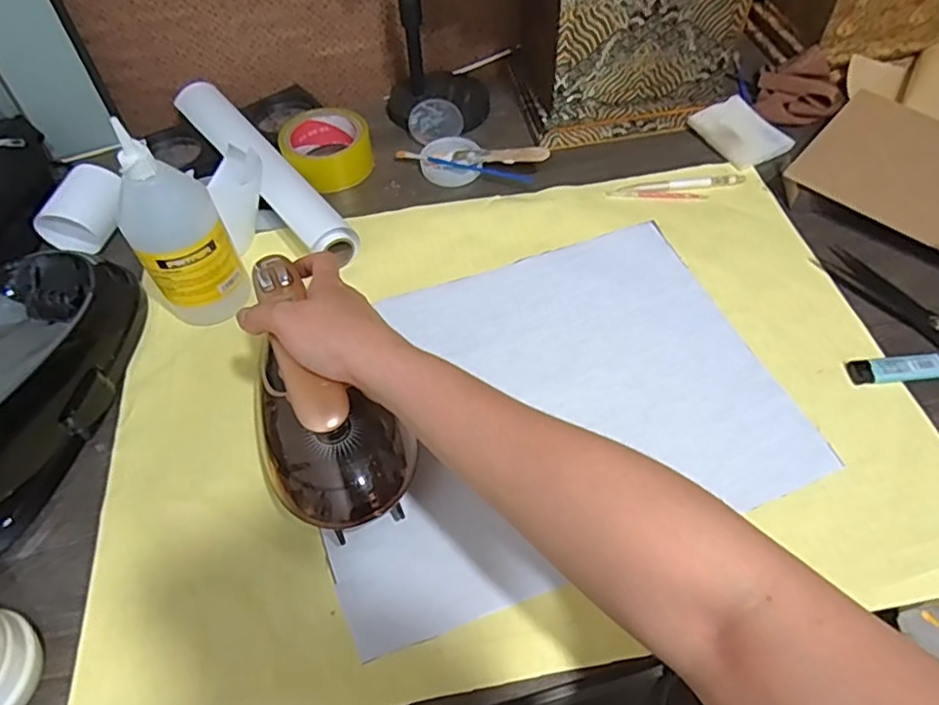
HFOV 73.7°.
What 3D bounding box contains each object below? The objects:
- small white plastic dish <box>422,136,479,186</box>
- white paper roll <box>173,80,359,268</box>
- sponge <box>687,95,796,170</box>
[{"bbox_3d":[-0.020,-0.223,0.723,0.065,0.021,0.067,-1,54,2],"label":"small white plastic dish"},{"bbox_3d":[-0.234,-0.204,0.695,0.057,0.059,0.335,-34,60,-20],"label":"white paper roll"},{"bbox_3d":[0.317,-0.257,0.731,0.077,0.009,0.095,-30,71,-6],"label":"sponge"}]

